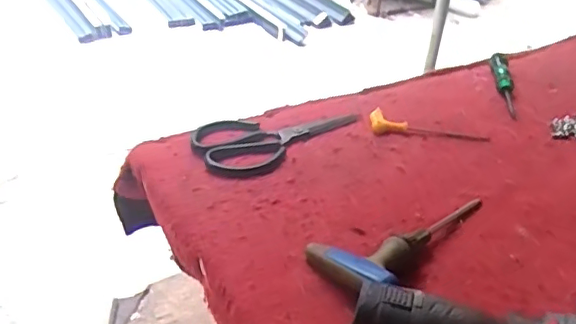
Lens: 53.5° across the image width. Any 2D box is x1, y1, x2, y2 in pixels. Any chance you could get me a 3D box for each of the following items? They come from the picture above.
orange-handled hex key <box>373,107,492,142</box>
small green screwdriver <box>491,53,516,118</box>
[{"bbox_3d":[0.183,-0.046,0.742,0.151,0.012,0.044,6,33,4],"label":"orange-handled hex key"},{"bbox_3d":[0.325,-0.122,0.863,0.026,0.028,0.181,8,33,8],"label":"small green screwdriver"}]

